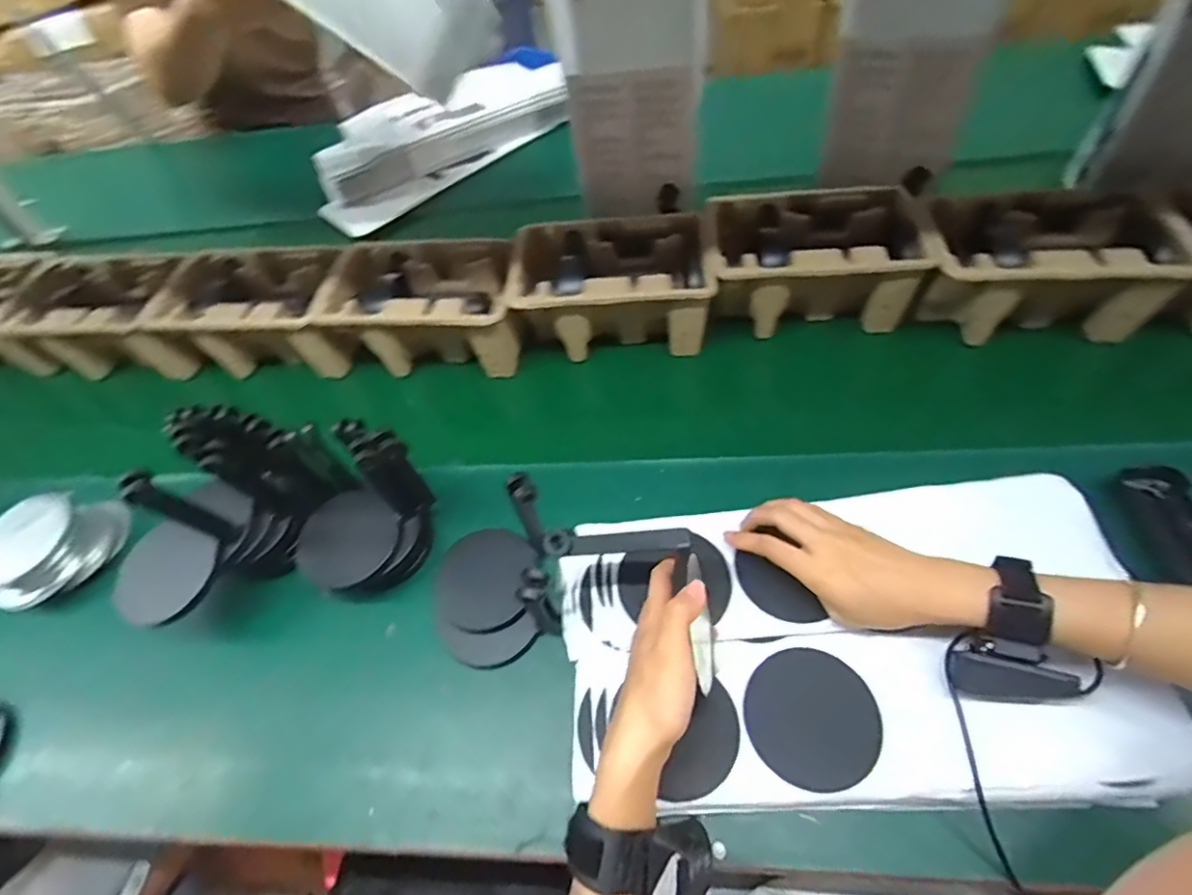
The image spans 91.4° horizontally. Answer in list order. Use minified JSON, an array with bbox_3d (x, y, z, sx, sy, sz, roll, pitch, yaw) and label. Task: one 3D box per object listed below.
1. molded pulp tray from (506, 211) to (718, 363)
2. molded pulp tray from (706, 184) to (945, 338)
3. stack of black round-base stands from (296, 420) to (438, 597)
[{"bbox_3d":[0.020,-0.187,0.699,0.230,0.108,0.144,-4,52,3],"label":"molded pulp tray"},{"bbox_3d":[0.244,-0.219,0.685,0.230,0.098,0.154,1,52,7],"label":"molded pulp tray"},{"bbox_3d":[-0.223,0.058,0.534,0.082,0.140,0.119,23,58,22],"label":"stack of black round-base stands"}]

